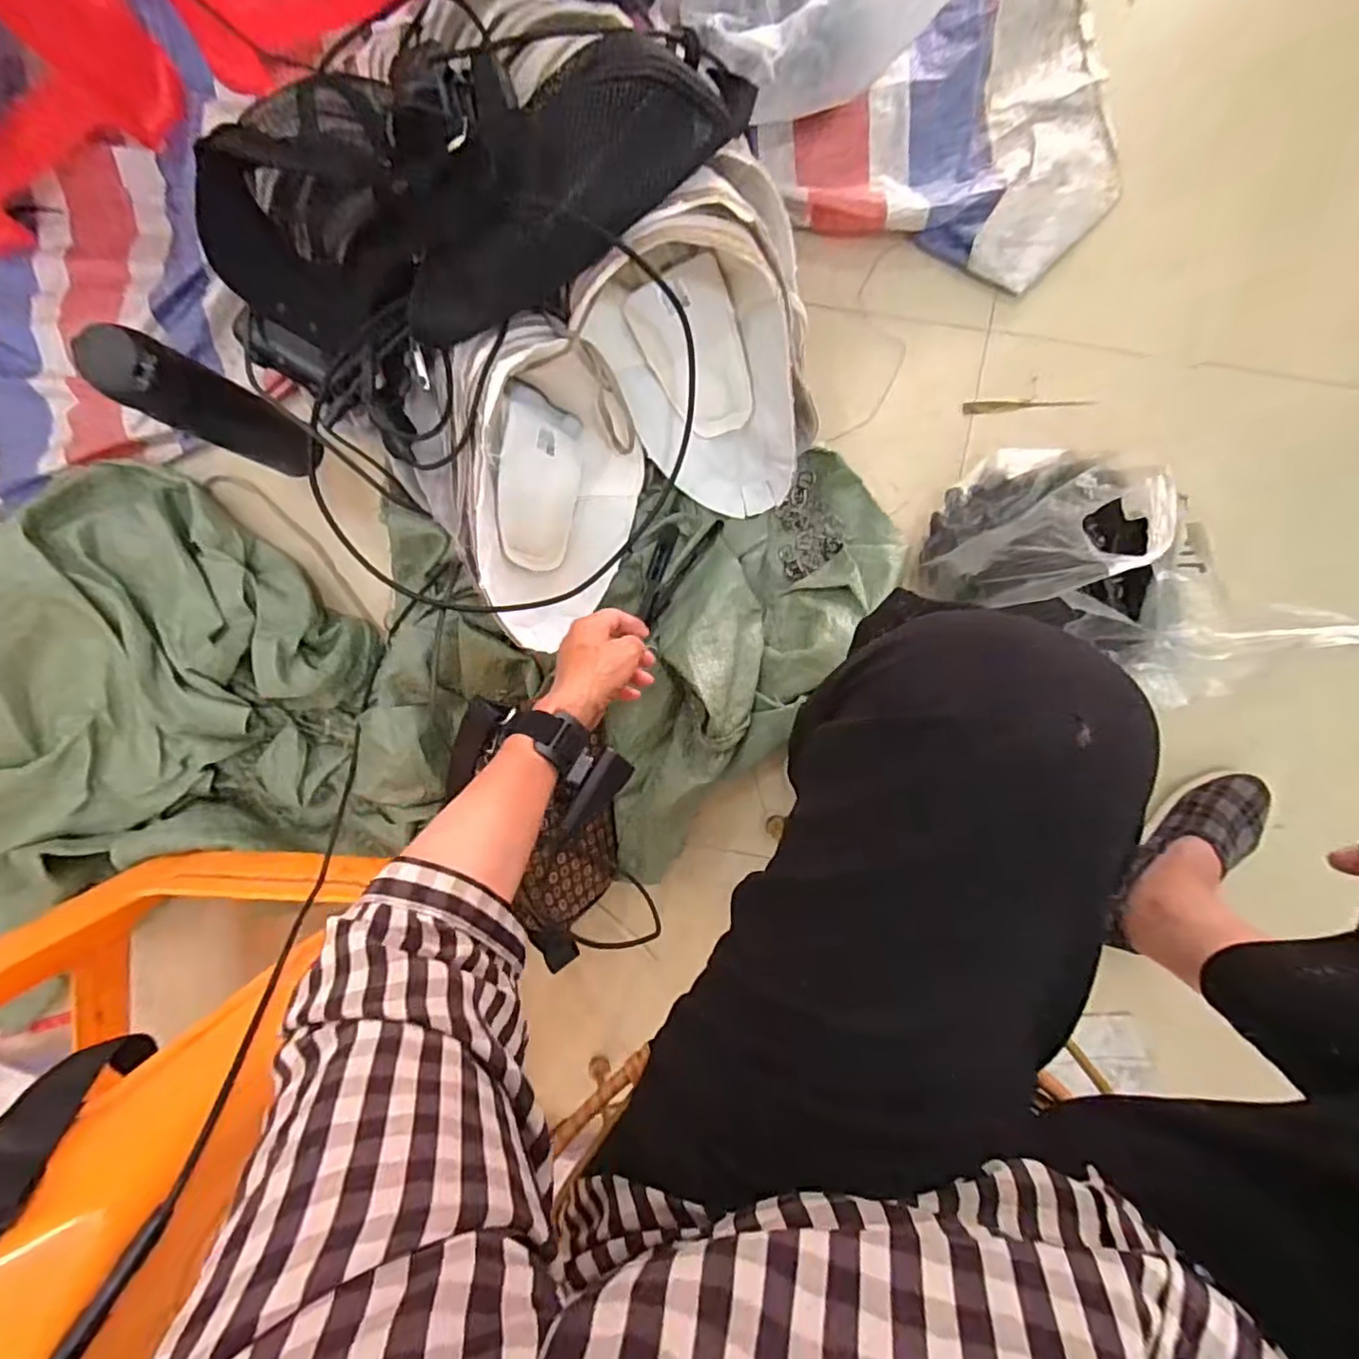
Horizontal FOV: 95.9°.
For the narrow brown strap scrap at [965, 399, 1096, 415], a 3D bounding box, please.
[{"bbox_3d":[0.372,-0.293,0.650,0.136,0.006,0.013,-4,93,4],"label":"narrow brown strap scrap"}]

